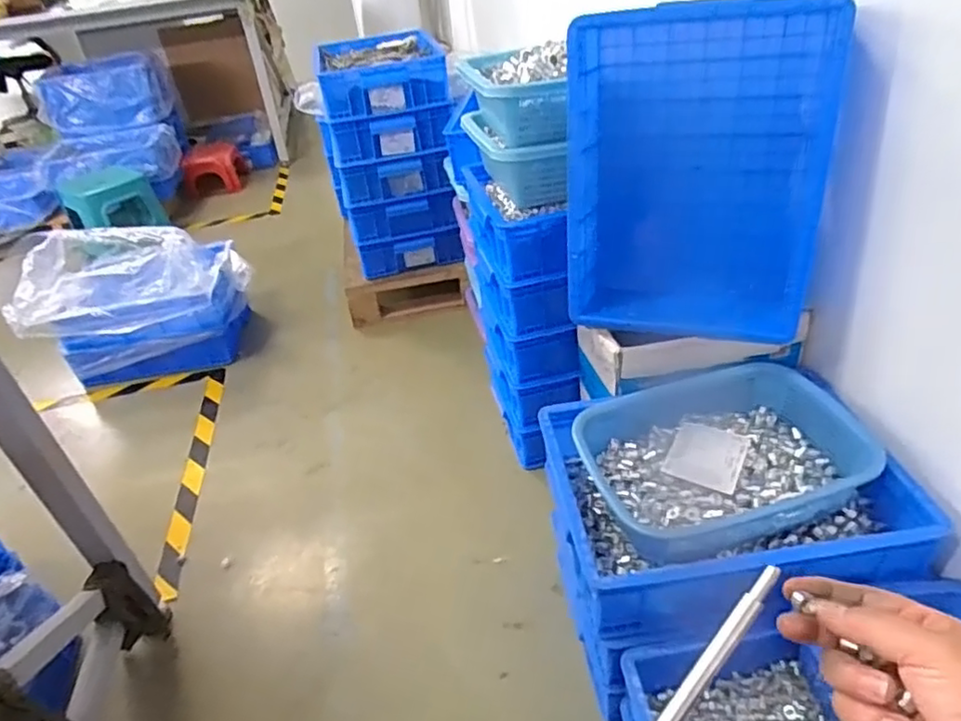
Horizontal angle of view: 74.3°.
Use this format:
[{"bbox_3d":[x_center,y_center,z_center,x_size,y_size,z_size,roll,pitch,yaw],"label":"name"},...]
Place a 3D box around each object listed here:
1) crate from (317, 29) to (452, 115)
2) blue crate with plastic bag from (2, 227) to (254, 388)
[{"bbox_3d":[-0.255,-0.738,1.616,0.297,0.103,0.390,-12,37,-7],"label":"crate"},{"bbox_3d":[-0.862,-0.155,1.658,0.503,0.331,0.322,-15,37,-11],"label":"blue crate with plastic bag"}]

